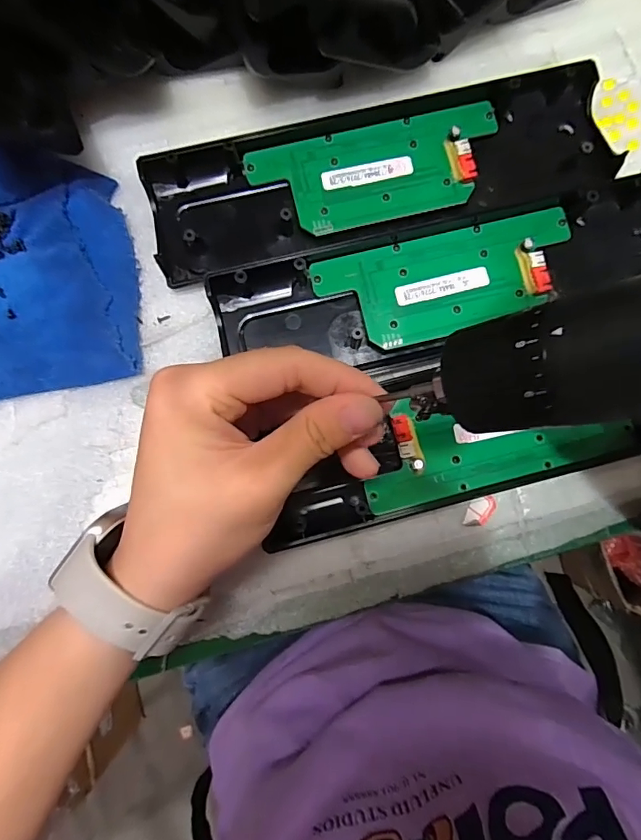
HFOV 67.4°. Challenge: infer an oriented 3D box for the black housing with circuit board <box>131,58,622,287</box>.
[{"bbox_3d":[0.032,-0.134,0.259,0.245,0.015,0.072,-12,86,-2],"label":"black housing with circuit board"}]

